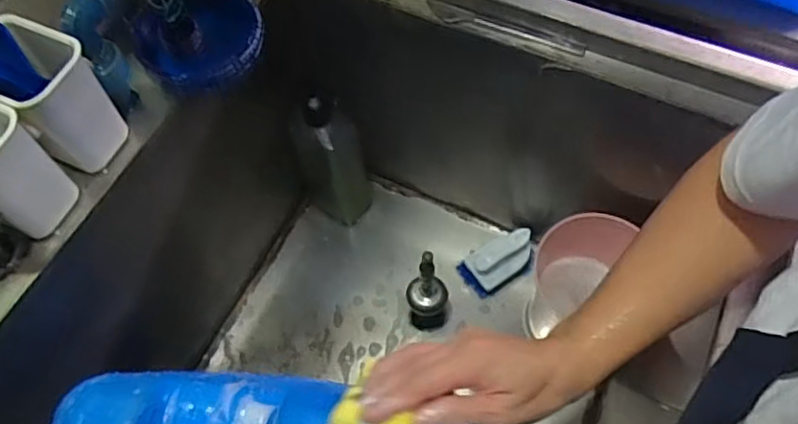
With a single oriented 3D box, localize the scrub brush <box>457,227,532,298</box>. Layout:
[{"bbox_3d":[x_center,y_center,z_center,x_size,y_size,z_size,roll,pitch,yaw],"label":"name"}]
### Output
[{"bbox_3d":[0.143,0.069,0.876,0.102,0.065,0.071,-34,67,-14],"label":"scrub brush"}]

